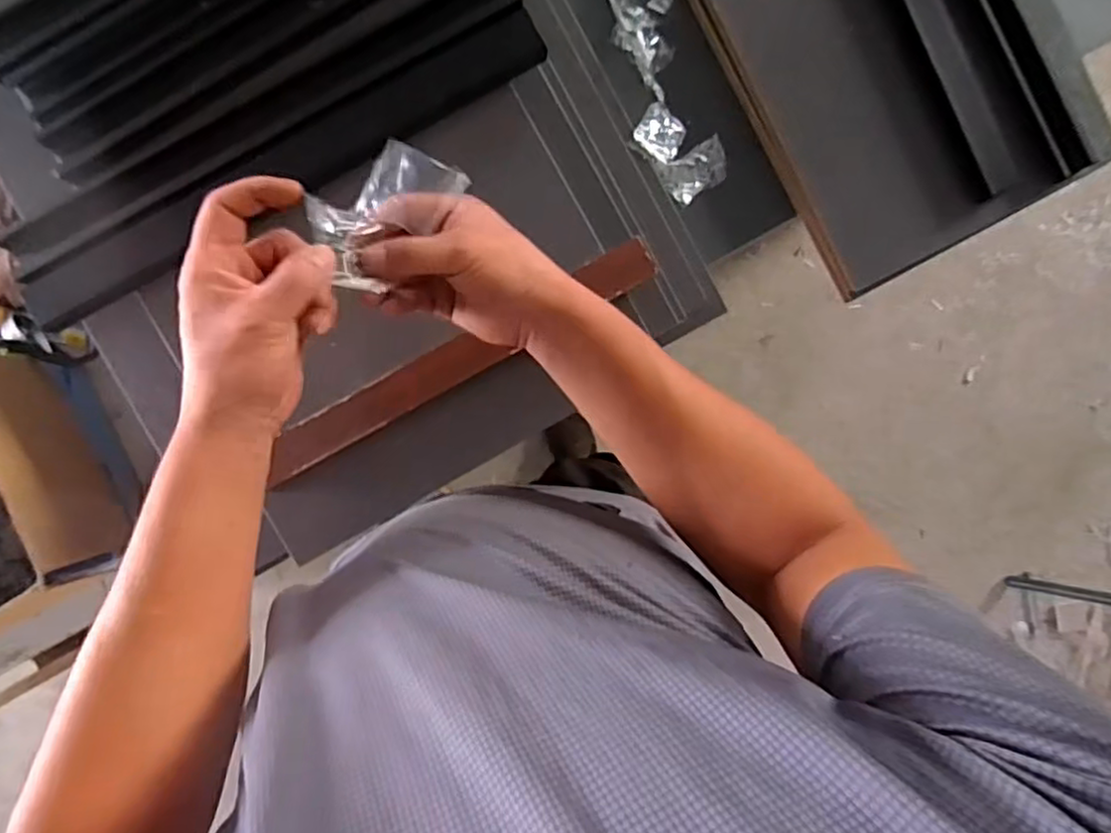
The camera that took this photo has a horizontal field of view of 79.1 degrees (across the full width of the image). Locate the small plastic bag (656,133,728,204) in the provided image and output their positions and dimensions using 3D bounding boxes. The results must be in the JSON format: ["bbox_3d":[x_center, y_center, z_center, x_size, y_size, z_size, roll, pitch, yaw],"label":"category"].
[{"bbox_3d":[0.144,-0.252,0.692,0.071,0.022,0.045,-27,92,0],"label":"small plastic bag"}]

